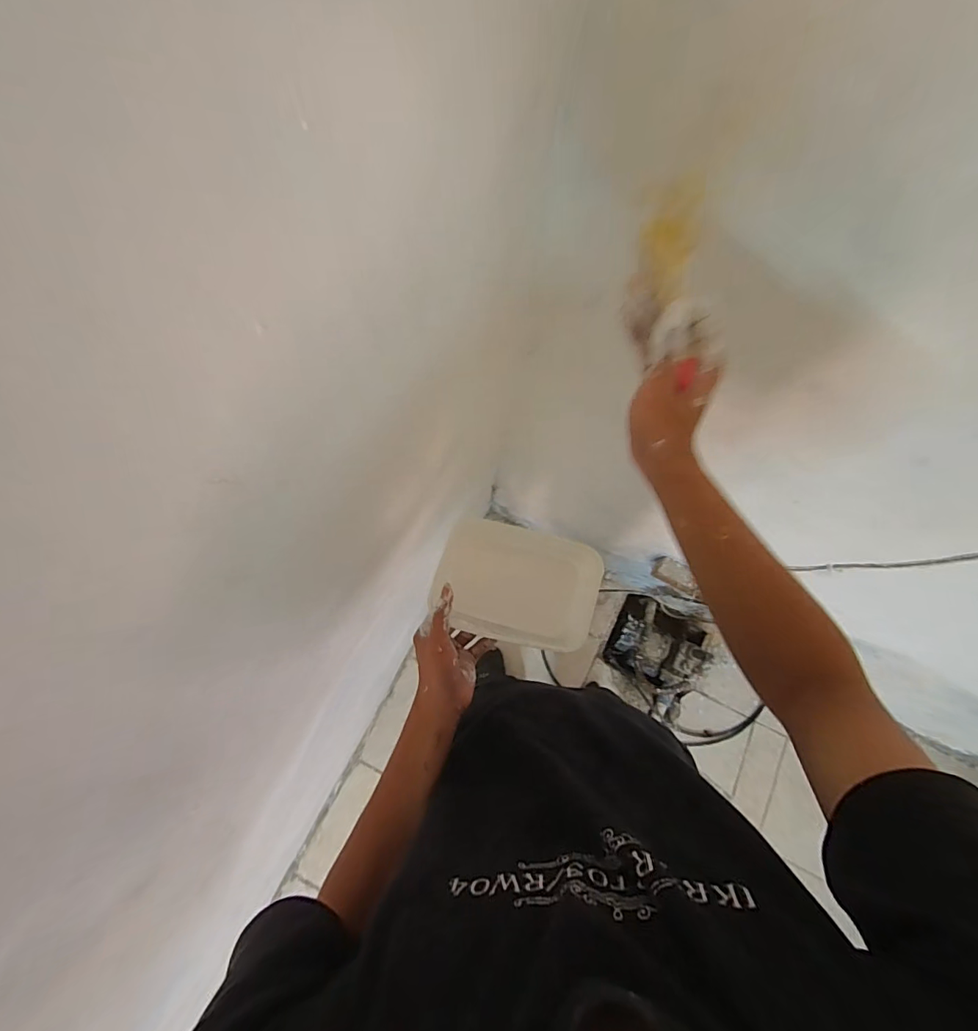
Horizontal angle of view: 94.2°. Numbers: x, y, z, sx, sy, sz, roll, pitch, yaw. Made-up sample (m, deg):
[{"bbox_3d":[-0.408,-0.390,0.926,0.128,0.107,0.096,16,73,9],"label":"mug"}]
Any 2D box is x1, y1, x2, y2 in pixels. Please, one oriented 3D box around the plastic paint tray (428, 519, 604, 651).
[{"bbox_3d":[0.029,0.076,0.514,0.175,0.056,0.128,16,71,4],"label":"plastic paint tray"}]

